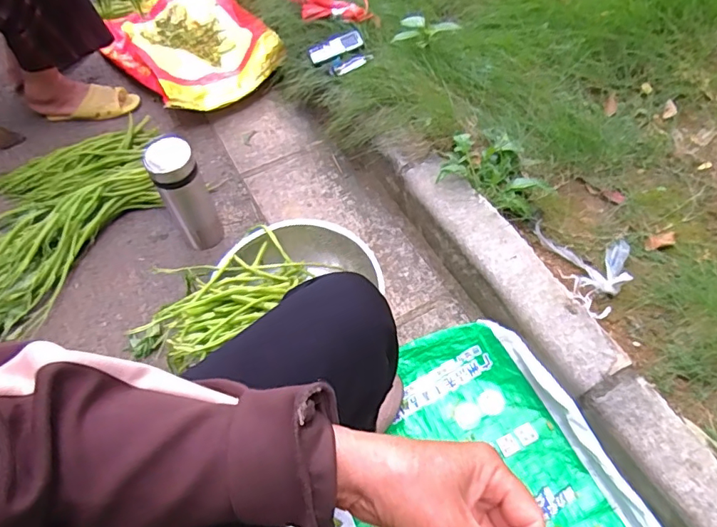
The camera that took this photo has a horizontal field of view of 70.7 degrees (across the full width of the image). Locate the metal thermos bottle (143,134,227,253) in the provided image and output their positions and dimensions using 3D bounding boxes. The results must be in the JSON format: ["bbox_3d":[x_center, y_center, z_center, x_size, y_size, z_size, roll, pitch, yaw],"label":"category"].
[{"bbox_3d":[-0.325,-0.123,0.968,0.084,0.233,0.075,-24,57,-14],"label":"metal thermos bottle"}]

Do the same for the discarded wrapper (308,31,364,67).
[{"bbox_3d":[-0.049,-0.501,1.172,0.132,0.025,0.060,-28,58,-16],"label":"discarded wrapper"}]

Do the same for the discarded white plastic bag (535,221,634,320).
[{"bbox_3d":[0.394,0.006,0.883,0.166,0.040,0.185,9,56,9],"label":"discarded white plastic bag"}]

